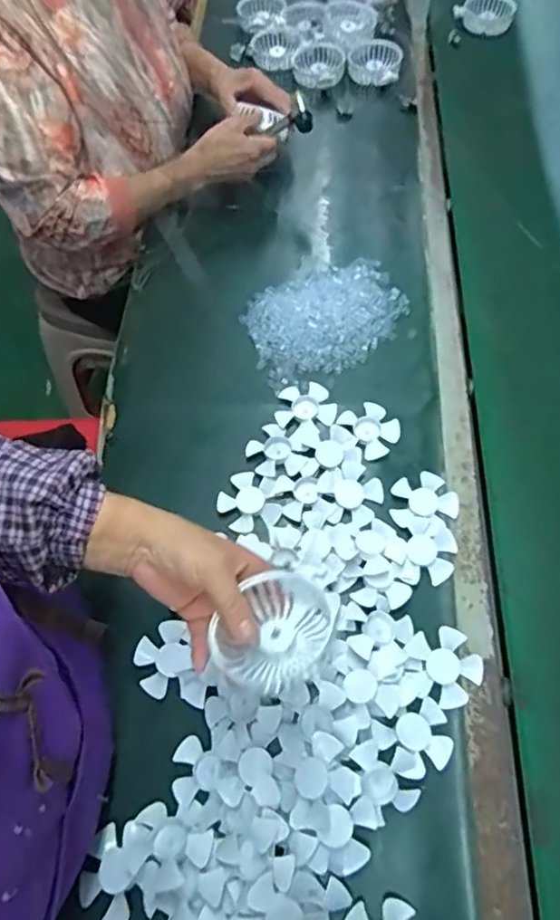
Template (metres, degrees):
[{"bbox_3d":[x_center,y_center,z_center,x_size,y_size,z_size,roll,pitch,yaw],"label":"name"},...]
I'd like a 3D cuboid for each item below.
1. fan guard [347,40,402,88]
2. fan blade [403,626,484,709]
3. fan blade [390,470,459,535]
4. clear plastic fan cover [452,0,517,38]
[{"bbox_3d":[0.165,-0.698,1.046,0.090,0.035,0.096,4,63,4],"label":"fan guard"},{"bbox_3d":[0.162,0.200,0.577,0.067,0.007,0.071,-1,63,2],"label":"fan blade"},{"bbox_3d":[0.156,0.046,0.659,0.072,0.010,0.063,-26,65,-11],"label":"fan blade"},{"bbox_3d":[0.395,-0.851,1.135,0.099,0.040,0.086,41,90,11],"label":"clear plastic fan cover"}]

